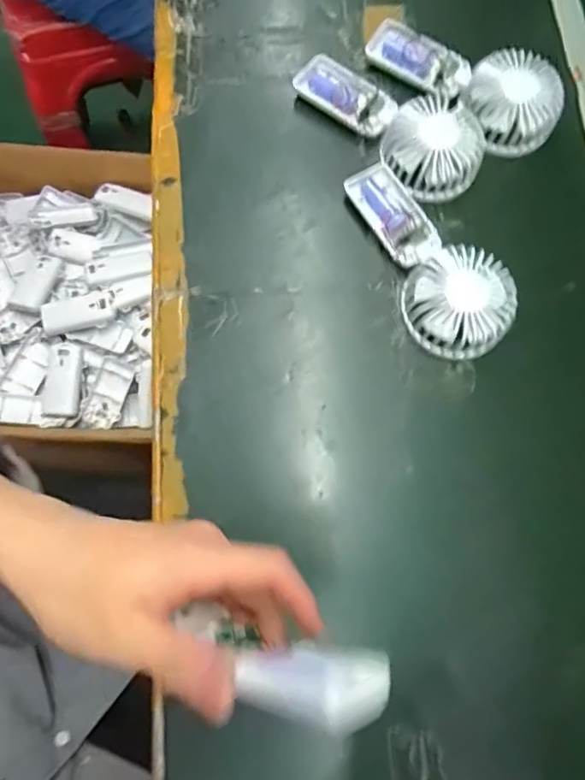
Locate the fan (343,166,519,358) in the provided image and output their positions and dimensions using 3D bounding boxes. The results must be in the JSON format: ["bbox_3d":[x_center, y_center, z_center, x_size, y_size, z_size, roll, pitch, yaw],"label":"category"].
[{"bbox_3d":[0.113,-0.116,0.416,0.082,0.036,0.194,-23,77,-8],"label":"fan"}]

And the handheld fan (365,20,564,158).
[{"bbox_3d":[0.165,-0.298,0.467,0.088,0.044,0.186,-43,81,-12],"label":"handheld fan"}]

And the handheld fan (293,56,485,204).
[{"bbox_3d":[0.096,-0.256,0.456,0.095,0.035,0.187,-41,81,-12],"label":"handheld fan"}]

